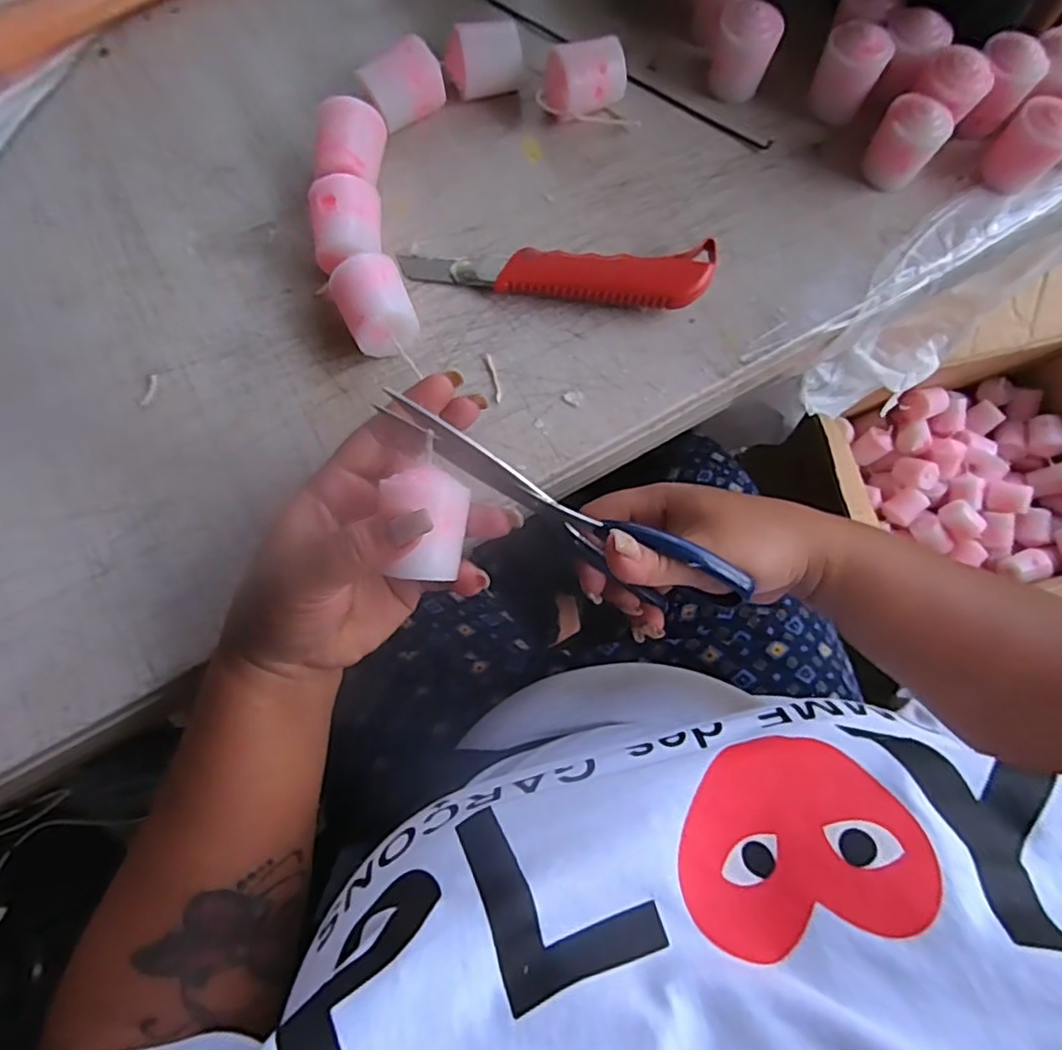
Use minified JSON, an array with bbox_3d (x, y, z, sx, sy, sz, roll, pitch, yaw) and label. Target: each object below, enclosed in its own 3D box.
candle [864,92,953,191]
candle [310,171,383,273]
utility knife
[{"bbox_3d":[0.225,-0.230,0.377,0.033,0.044,0.035,0,75,-2],"label":"candle"},{"bbox_3d":[-0.100,-0.163,0.347,0.034,0.038,0.051,-5,75,-3],"label":"candle"},{"bbox_3d":[0.015,-0.142,0.354,0.174,0.024,0.034,2,74,-1],"label":"utility knife"}]

